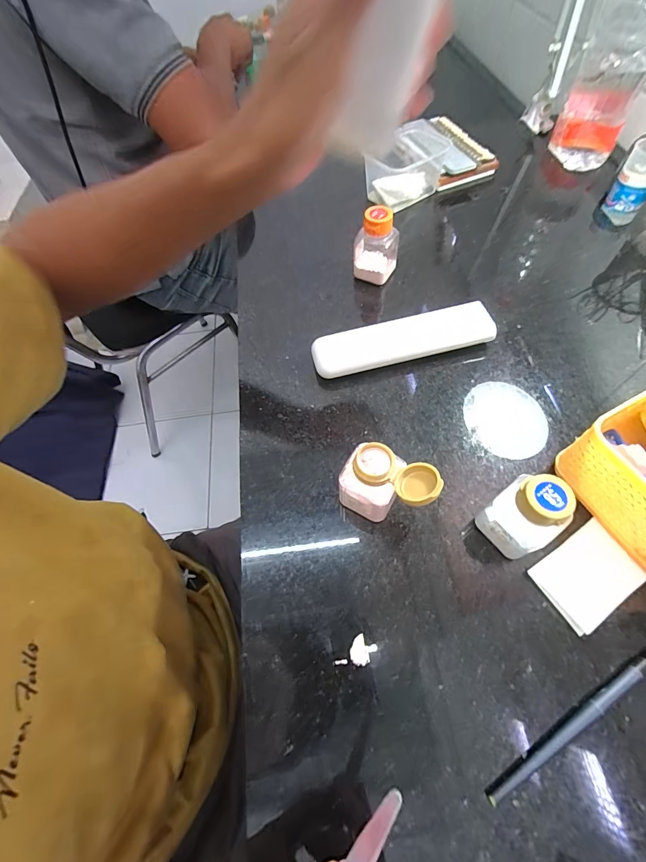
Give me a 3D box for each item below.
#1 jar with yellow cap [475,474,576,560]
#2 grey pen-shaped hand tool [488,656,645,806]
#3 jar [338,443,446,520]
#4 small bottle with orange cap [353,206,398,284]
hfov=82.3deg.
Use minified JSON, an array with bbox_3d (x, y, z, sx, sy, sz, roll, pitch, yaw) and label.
[{"bbox_3d":[0.137,0.061,0.256,0.036,0.075,0.039,-29,63,-13],"label":"jar with yellow cap"},{"bbox_3d":[0.165,0.174,0.228,0.158,0.007,0.008,-30,63,-13],"label":"grey pen-shaped hand tool"},{"bbox_3d":[0.047,0.038,0.275,0.066,0.075,0.048,11,62,10],"label":"jar"},{"bbox_3d":[0.061,-0.210,0.417,0.044,0.078,0.044,-2,60,3],"label":"small bottle with orange cap"}]

